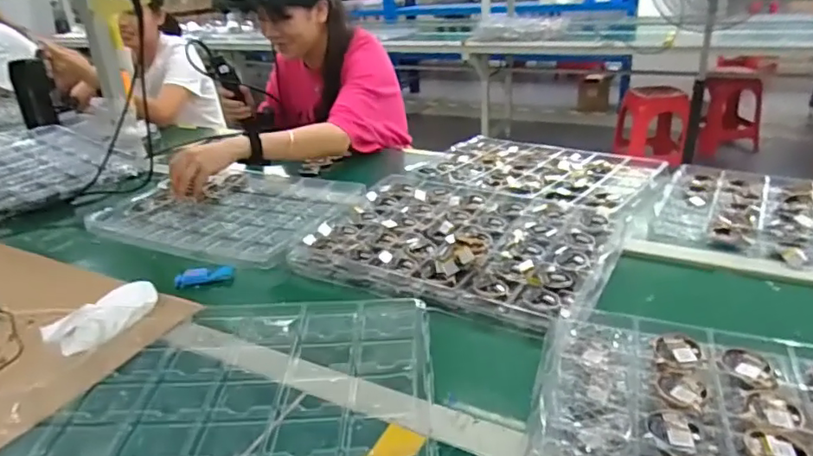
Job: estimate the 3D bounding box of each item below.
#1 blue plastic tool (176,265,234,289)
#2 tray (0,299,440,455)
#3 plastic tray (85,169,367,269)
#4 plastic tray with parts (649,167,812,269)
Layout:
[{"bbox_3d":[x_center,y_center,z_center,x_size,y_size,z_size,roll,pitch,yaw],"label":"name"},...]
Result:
[{"bbox_3d":[-0.297,0.070,0.818,0.082,0.013,0.026,-10,28,-15],"label":"blue plastic tool"},{"bbox_3d":[-0.186,0.169,0.577,0.423,0.017,0.303,-1,27,3],"label":"tray"},{"bbox_3d":[-0.328,-0.043,1.037,0.456,0.036,0.328,13,31,28],"label":"plastic tray"},{"bbox_3d":[0.637,-0.022,0.857,0.436,0.027,0.334,9,29,26],"label":"plastic tray with parts"}]

